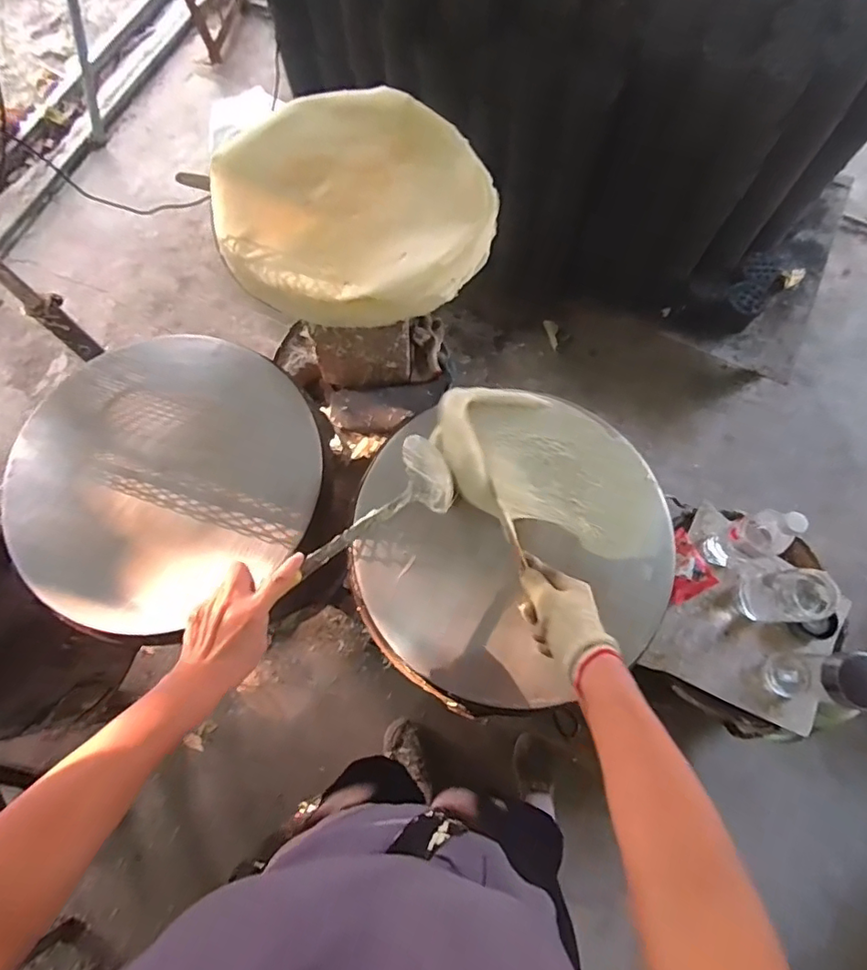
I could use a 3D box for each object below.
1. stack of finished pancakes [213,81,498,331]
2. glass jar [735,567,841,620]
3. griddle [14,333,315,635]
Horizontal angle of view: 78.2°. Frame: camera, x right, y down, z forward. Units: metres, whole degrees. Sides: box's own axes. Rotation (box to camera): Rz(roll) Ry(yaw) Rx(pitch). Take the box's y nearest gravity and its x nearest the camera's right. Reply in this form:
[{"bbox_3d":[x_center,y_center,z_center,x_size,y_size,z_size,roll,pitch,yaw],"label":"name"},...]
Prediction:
[{"bbox_3d":[-0.112,-0.403,0.762,0.389,0.055,0.372,-12,74,-3],"label":"stack of finished pancakes"},{"bbox_3d":[0.552,0.175,0.851,0.081,0.170,0.077,-32,76,-9],"label":"glass jar"},{"bbox_3d":[-0.350,-0.026,0.689,0.367,0.028,0.377,0,74,0],"label":"griddle"}]

